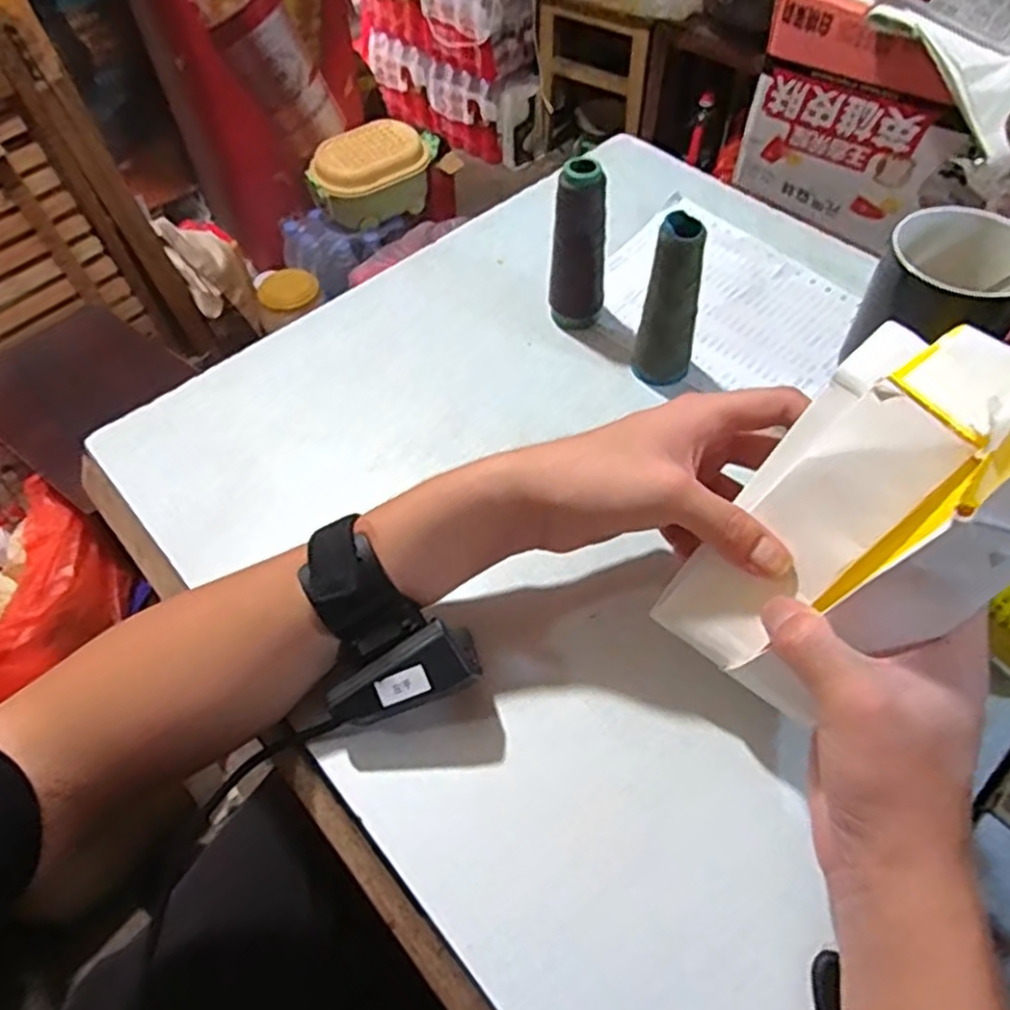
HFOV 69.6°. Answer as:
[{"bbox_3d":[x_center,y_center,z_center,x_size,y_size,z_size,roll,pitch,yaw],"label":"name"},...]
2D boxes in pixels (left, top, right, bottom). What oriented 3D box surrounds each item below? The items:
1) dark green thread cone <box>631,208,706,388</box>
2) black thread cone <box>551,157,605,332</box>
[{"bbox_3d":[0.102,-0.121,0.449,0.034,0.108,0.032,10,55,9],"label":"dark green thread cone"},{"bbox_3d":[0.051,-0.169,0.486,0.032,0.113,0.030,6,55,6],"label":"black thread cone"}]

